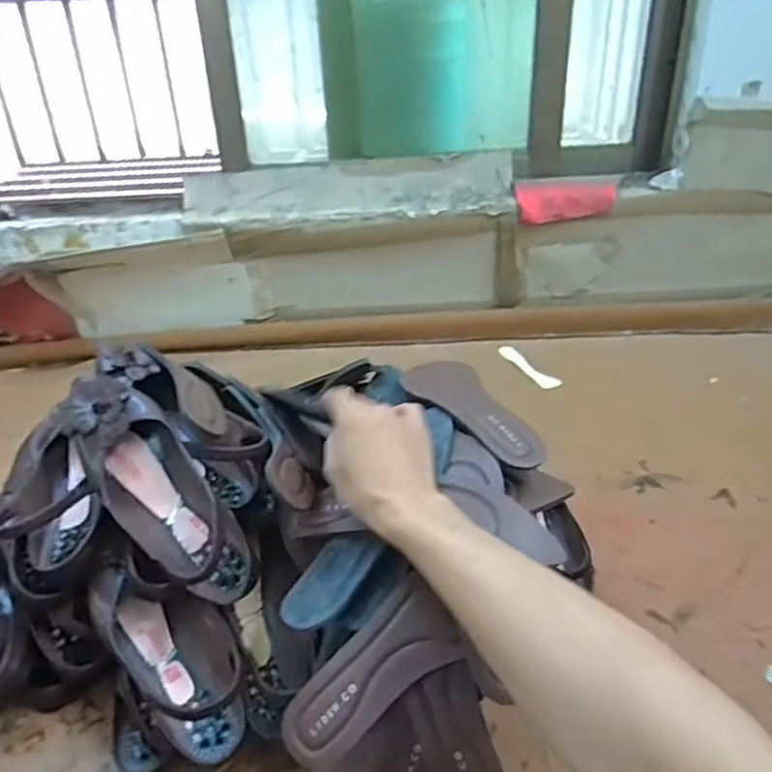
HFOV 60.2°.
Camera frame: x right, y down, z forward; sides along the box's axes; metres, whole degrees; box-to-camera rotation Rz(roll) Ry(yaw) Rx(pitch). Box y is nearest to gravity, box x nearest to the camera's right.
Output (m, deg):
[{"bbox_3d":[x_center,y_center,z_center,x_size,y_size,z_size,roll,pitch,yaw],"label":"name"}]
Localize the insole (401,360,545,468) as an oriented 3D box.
[{"bbox_3d":[0.075,0.015,0.669,0.078,0.031,0.219,-9,32,-13],"label":"insole"}]

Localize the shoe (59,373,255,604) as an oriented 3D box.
[{"bbox_3d":[-0.206,0.089,0.597,0.081,0.083,0.238,-29,70,-37],"label":"shoe"}]

